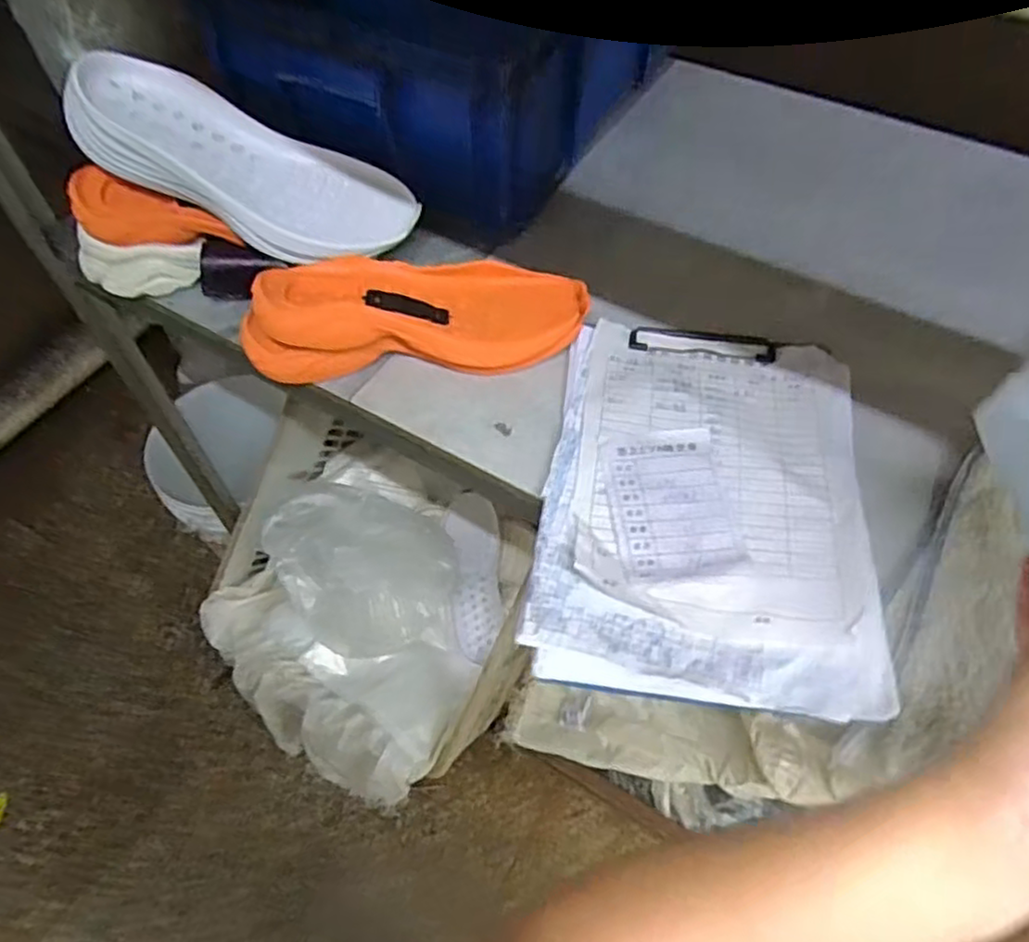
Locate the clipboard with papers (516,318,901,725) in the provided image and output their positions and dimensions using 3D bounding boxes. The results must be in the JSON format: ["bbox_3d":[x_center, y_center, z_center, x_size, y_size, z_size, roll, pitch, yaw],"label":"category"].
[{"bbox_3d":[0.134,0.006,0.501,0.214,0.031,0.304,8,56,6],"label":"clipboard with papers"}]

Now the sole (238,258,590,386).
[{"bbox_3d":[-0.077,-0.134,0.578,0.273,0.057,0.105,-5,55,-3],"label":"sole"}]

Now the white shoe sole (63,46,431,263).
[{"bbox_3d":[-0.223,-0.256,0.612,0.281,0.056,0.111,23,59,-9],"label":"white shoe sole"}]

